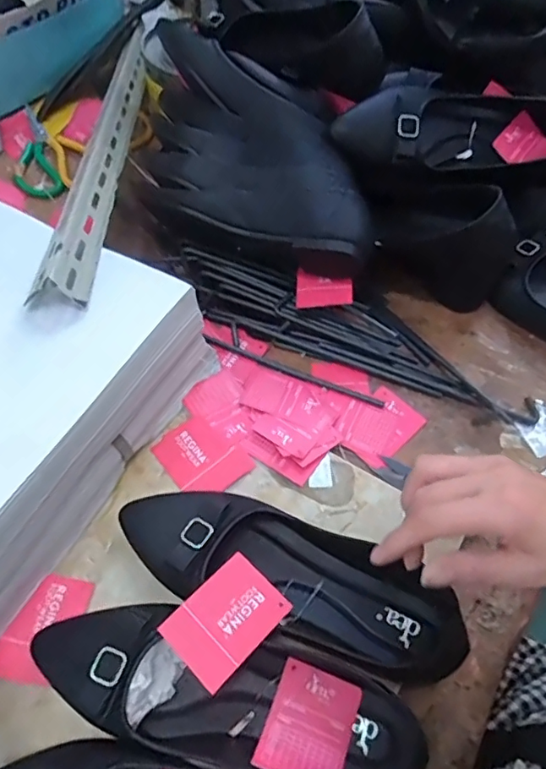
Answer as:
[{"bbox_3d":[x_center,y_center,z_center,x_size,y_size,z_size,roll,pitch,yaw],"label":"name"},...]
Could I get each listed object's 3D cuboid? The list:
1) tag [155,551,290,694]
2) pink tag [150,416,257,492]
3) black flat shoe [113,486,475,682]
[{"bbox_3d":[-0.032,0.159,0.369,0.054,0.004,0.075,39,61,21],"label":"tag"},{"bbox_3d":[-0.063,0.063,0.474,0.061,0.005,0.073,-35,66,-21],"label":"pink tag"},{"bbox_3d":[0.012,0.138,0.410,0.258,0.042,0.089,21,60,7],"label":"black flat shoe"}]

